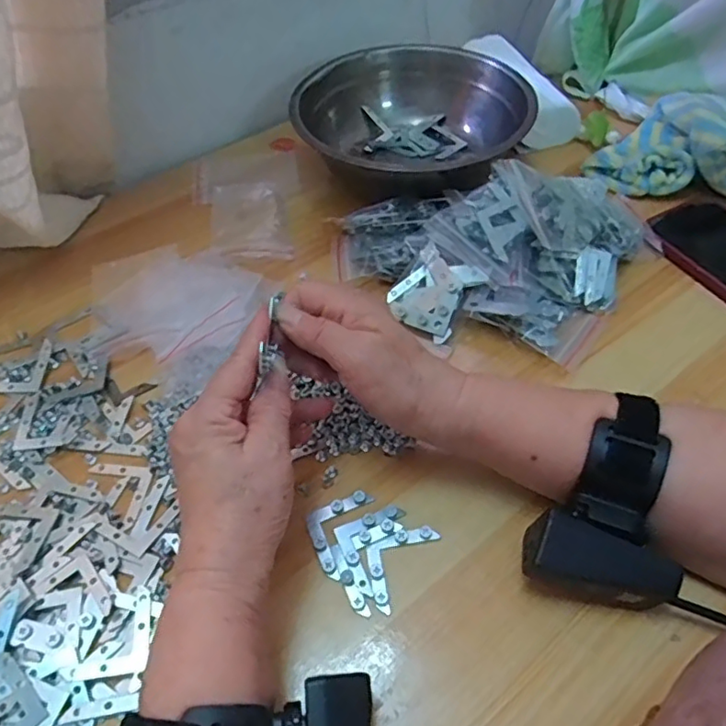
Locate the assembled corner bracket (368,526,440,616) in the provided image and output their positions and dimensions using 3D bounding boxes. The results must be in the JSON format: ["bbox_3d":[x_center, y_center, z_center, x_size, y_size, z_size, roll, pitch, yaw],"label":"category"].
[{"bbox_3d":[0.016,0.108,0.322,0.029,0.004,0.052,28,58,23],"label":"assembled corner bracket"}]

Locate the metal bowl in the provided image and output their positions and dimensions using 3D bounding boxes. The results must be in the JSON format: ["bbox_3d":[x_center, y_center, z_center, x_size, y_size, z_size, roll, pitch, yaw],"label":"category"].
[{"bbox_3d":[0.054,-0.224,0.540,0.187,0.075,0.201,-2,51,2],"label":"metal bowl"}]

